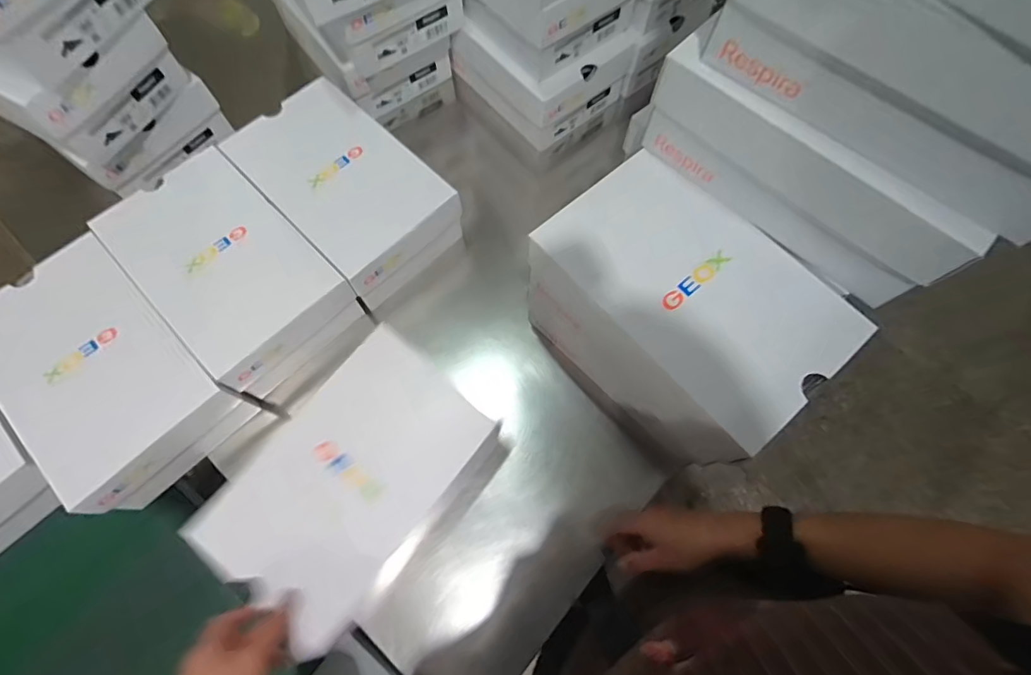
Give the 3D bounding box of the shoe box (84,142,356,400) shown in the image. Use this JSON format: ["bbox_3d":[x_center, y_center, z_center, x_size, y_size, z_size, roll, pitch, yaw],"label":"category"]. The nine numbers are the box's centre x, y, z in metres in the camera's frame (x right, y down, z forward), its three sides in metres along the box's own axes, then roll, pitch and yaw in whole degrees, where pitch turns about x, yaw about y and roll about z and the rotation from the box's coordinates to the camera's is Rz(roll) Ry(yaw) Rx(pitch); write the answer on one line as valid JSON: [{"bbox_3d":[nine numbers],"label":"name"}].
[{"bbox_3d":[-0.369,-0.089,0.637,0.181,0.107,0.277,-43,76,-14],"label":"shoe box"}]

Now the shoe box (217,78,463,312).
[{"bbox_3d":[-0.233,-0.205,0.663,0.294,0.079,0.175,43,75,13],"label":"shoe box"}]

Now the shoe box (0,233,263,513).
[{"bbox_3d":[-0.491,0.042,0.588,0.289,0.107,0.182,43,75,13],"label":"shoe box"}]

